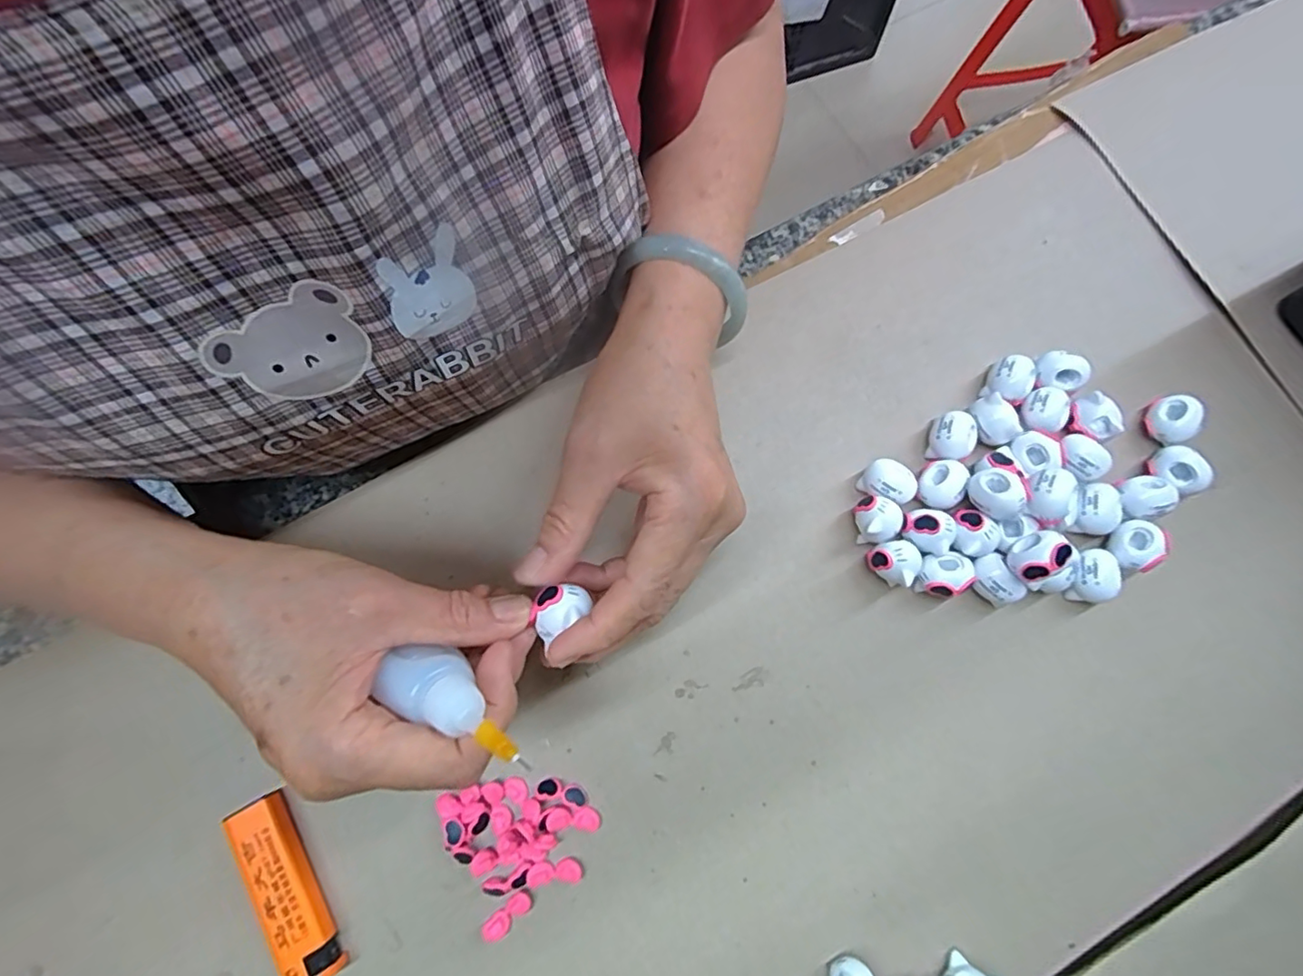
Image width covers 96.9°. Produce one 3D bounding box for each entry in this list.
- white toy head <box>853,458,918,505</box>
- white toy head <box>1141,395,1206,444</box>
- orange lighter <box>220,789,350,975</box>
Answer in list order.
[{"bbox_3d":[0.121,-0.002,0.297,0.022,0.021,0.025,-28,78,-6],"label":"white toy head"},{"bbox_3d":[0.268,-0.035,0.300,0.018,0.022,0.023,-19,77,-4],"label":"white toy head"},{"bbox_3d":[-0.162,0.178,0.256,0.022,0.014,0.080,-28,78,-6],"label":"orange lighter"}]

